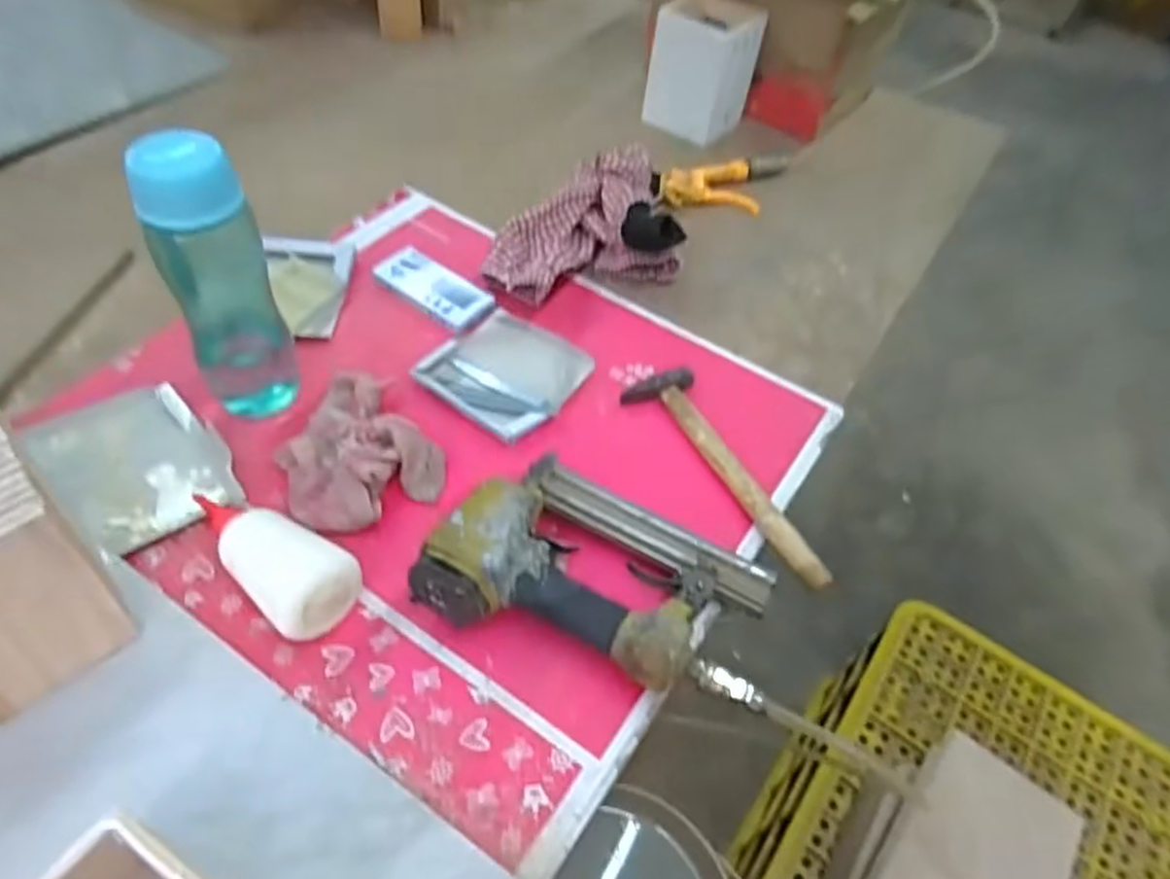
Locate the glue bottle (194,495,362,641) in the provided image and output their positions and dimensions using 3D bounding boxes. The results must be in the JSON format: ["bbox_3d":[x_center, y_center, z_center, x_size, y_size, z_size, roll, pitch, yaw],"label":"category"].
[{"bbox_3d":[-0.232,0.081,0.529,0.153,0.054,0.061,31,53,19],"label":"glue bottle"}]

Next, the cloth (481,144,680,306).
[{"bbox_3d":[-0.010,-0.235,0.807,0.217,0.067,0.183,-11,53,-17],"label":"cloth"}]

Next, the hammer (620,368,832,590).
[{"bbox_3d":[0.128,0.029,0.645,0.066,0.029,0.244,-24,57,-25],"label":"hammer"}]

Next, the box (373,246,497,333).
[{"bbox_3d":[-0.153,-0.156,0.757,0.127,0.012,0.062,34,54,19],"label":"box"}]

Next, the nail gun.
[{"bbox_3d":[0.017,0.093,0.539,0.236,0.060,0.152,18,50,9],"label":"nail gun"}]

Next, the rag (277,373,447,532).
[{"bbox_3d":[-0.195,0.006,0.610,0.120,0.029,0.141,-31,60,-28],"label":"rag"}]

